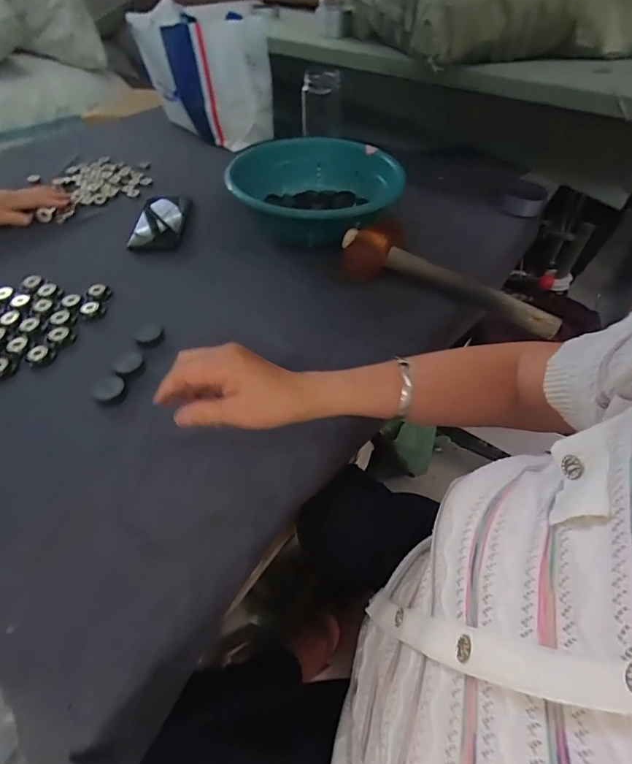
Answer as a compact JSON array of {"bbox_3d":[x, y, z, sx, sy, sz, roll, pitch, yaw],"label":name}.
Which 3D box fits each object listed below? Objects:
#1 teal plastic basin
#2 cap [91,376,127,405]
[{"bbox_3d":[0.002,-0.292,0.651,0.249,0.085,0.255,0,49,0],"label":"teal plastic basin"},{"bbox_3d":[-0.221,0.009,0.448,0.032,0.014,0.032,0,49,0],"label":"cap"}]

